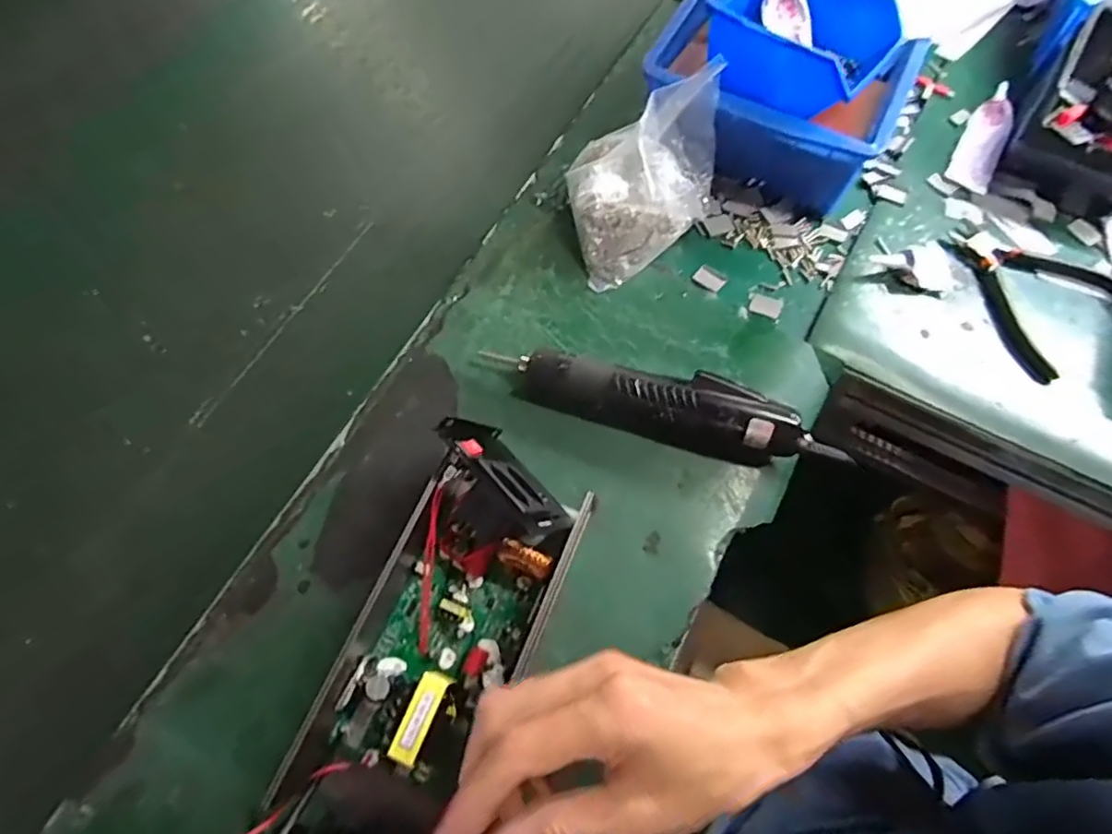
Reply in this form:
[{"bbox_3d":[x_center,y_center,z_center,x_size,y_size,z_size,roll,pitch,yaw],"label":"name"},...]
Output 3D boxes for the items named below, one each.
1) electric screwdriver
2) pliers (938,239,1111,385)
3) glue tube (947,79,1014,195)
[{"bbox_3d":[0.074,-0.011,0.451,0.264,0.047,0.045,17,68,7],"label":"electric screwdriver"},{"bbox_3d":[0.405,-0.105,0.503,0.112,0.013,0.140,-18,67,-7],"label":"pliers"},{"bbox_3d":[0.398,-0.264,0.563,0.035,0.018,0.125,23,69,10],"label":"glue tube"}]

